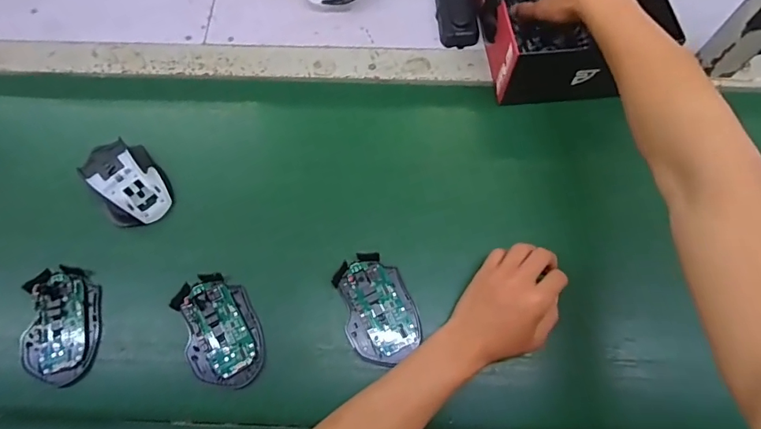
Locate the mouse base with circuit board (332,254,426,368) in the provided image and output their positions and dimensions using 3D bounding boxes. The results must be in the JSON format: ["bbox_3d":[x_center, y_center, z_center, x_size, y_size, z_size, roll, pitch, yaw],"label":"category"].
[{"bbox_3d":[-0.003,0.095,0.469,0.073,0.013,0.110,-15,67,-5],"label":"mouse base with circuit board"}]

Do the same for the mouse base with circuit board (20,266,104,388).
[{"bbox_3d":[-0.324,0.110,0.459,0.070,0.016,0.115,-10,67,-3],"label":"mouse base with circuit board"}]

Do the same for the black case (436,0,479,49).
[{"bbox_3d":[0.102,-0.279,0.618,0.050,0.021,0.116,-4,66,-1],"label":"black case"}]

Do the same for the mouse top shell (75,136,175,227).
[{"bbox_3d":[-0.286,-0.040,0.511,0.068,0.031,0.107,-37,73,-11],"label":"mouse top shell"}]

